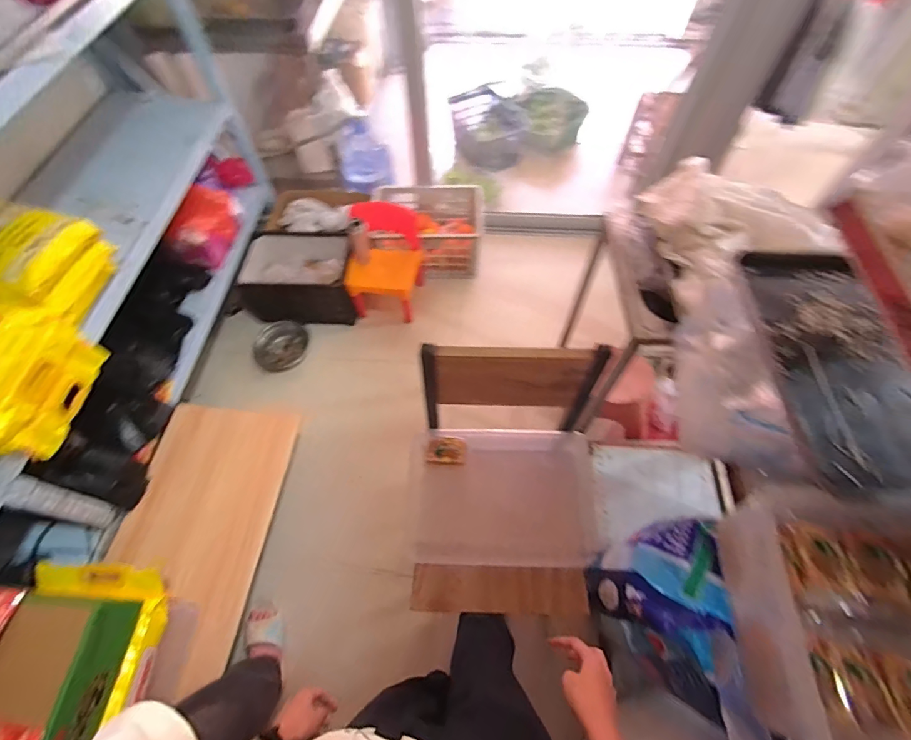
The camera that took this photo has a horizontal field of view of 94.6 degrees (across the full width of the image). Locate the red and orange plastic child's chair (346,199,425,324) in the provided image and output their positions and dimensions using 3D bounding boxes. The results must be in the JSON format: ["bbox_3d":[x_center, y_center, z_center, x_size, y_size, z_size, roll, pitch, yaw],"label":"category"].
[{"bbox_3d":[-0.278,-0.442,1.676,0.256,0.337,0.318,8,60,5],"label":"red and orange plastic child's chair"}]

